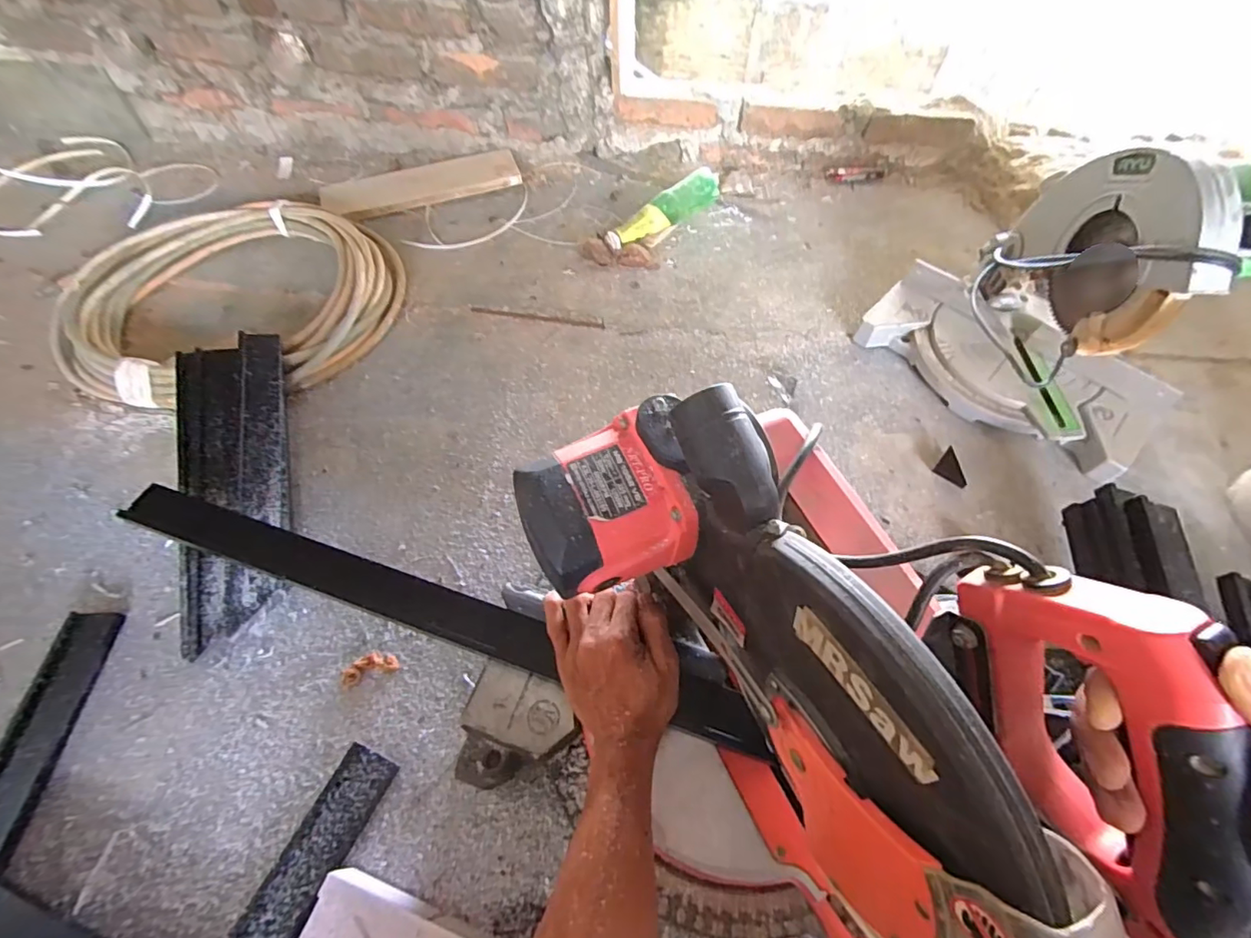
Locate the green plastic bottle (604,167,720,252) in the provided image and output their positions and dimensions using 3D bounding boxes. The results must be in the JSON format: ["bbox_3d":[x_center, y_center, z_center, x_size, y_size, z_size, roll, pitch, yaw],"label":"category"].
[{"bbox_3d":[0.064,-0.441,0.928,0.229,0.076,0.056,-30,64,-17],"label":"green plastic bottle"}]

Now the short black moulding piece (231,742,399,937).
[{"bbox_3d":[-0.275,0.345,0.465,0.049,0.012,0.191,30,63,-4],"label":"short black moulding piece"}]

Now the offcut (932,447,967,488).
[{"bbox_3d":[0.426,-0.002,0.696,0.040,0.018,0.040,37,66,20],"label":"offcut"}]

